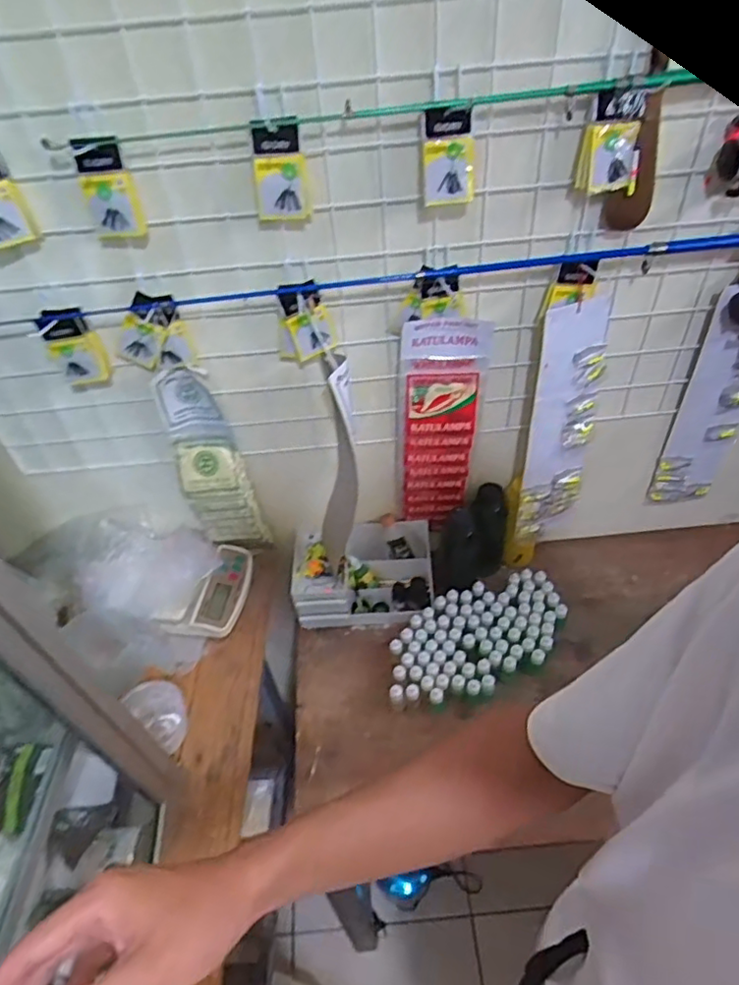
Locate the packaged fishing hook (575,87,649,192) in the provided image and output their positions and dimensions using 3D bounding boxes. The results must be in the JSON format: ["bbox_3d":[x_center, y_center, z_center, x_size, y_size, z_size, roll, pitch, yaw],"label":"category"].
[{"bbox_3d":[0.248,-0.355,0.624,0.061,0.112,0.017,-9,60,6],"label":"packaged fishing hook"}]

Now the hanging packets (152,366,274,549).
[{"bbox_3d":[-0.228,-0.033,0.922,0.114,0.324,0.056,-15,46,-10],"label":"hanging packets"}]

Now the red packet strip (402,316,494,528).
[{"bbox_3d":[0.107,-0.088,0.907,0.111,0.375,0.026,-2,45,3],"label":"red packet strip"}]

